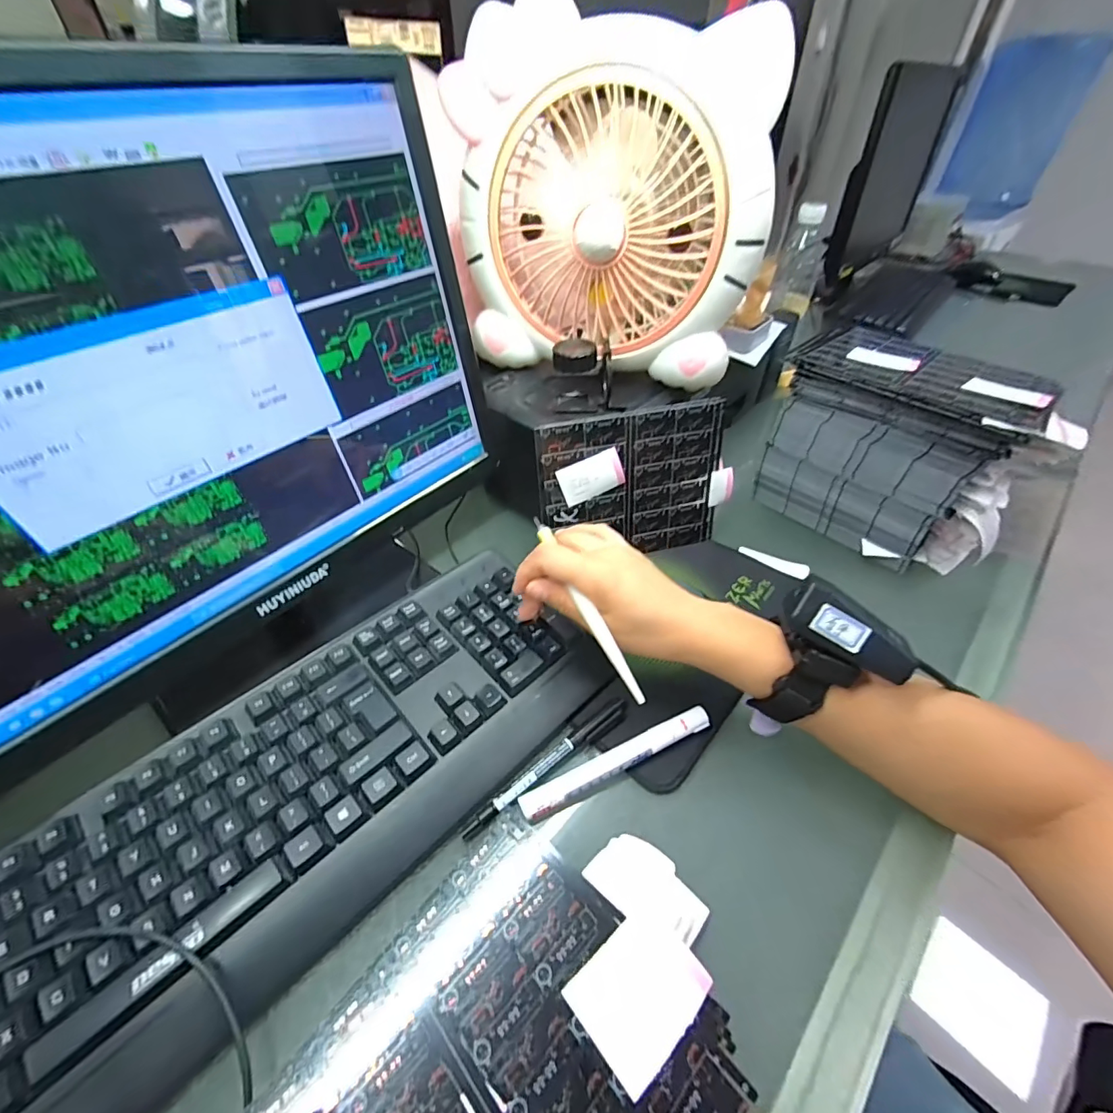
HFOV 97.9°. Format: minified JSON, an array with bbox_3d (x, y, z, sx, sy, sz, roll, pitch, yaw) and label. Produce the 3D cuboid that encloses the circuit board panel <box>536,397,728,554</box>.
[{"bbox_3d":[0.077,-0.063,0.452,0.183,0.141,0.005,-12,33,-10],"label":"circuit board panel"}]

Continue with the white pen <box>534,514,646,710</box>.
[{"bbox_3d":[0.022,0.036,0.316,0.009,0.006,0.128,-21,65,-20],"label":"white pen"}]

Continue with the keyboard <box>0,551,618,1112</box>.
[{"bbox_3d":[-0.161,0.152,0.308,0.420,0.044,0.156,-34,54,-30],"label":"keyboard"}]

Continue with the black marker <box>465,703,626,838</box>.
[{"bbox_3d":[-0.003,0.139,0.332,0.140,0.010,0.014,-31,52,-28],"label":"black marker"}]

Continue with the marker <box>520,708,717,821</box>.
[{"bbox_3d":[0.043,0.140,0.331,0.142,0.014,0.015,-19,48,-19],"label":"marker"}]

